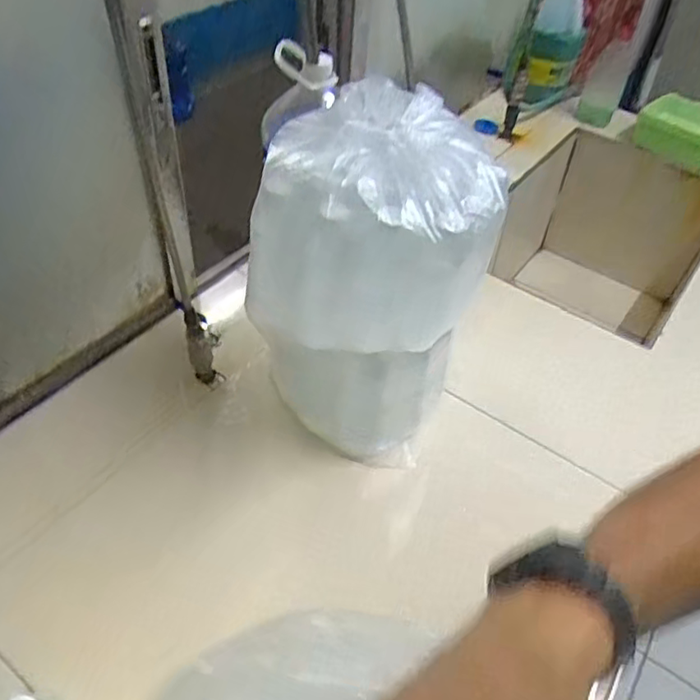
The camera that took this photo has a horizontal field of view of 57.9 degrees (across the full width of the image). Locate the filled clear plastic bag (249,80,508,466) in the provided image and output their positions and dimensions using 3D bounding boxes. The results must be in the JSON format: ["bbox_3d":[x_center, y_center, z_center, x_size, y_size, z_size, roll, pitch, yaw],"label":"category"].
[{"bbox_3d":[0.028,-0.073,0.749,0.221,0.400,0.194,22,48,16],"label":"filled clear plastic bag"}]

